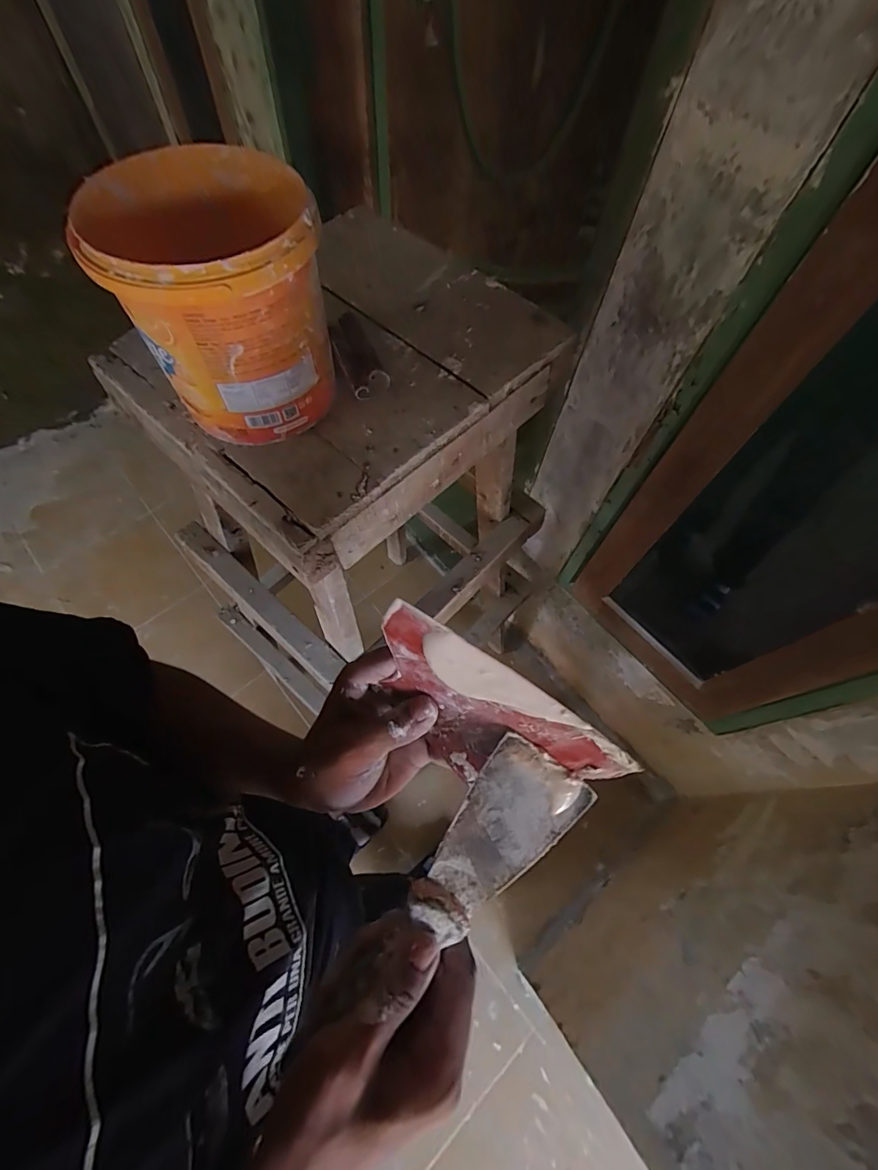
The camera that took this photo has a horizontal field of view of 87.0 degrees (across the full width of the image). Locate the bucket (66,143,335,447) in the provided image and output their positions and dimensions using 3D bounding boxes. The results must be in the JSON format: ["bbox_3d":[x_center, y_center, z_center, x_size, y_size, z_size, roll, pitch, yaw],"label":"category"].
[{"bbox_3d":[-0.172,-0.221,0.383,0.146,0.164,0.146,1,64,-3],"label":"bucket"}]

